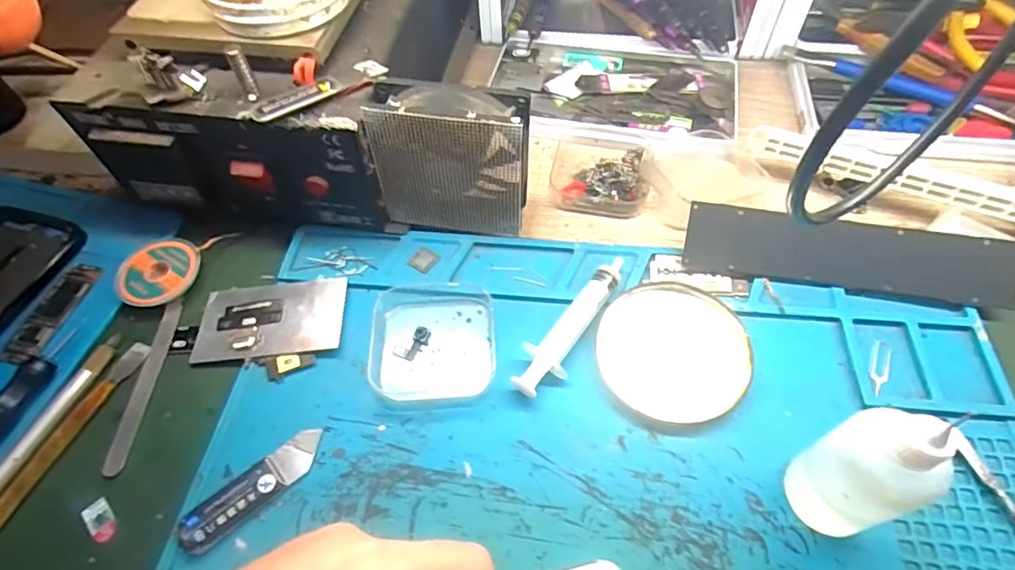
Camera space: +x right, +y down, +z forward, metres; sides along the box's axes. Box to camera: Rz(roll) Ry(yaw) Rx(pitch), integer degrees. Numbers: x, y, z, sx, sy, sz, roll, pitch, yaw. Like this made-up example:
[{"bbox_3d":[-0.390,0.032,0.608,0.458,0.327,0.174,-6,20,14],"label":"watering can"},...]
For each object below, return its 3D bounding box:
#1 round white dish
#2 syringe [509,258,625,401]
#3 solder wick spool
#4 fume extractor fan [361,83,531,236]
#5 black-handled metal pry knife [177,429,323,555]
[{"bbox_3d":[0.085,0.032,0.273,0.074,0.010,0.074,-1,56,2],"label":"round white dish"},{"bbox_3d":[0.034,0.019,0.279,0.021,0.014,0.091,30,62,20],"label":"syringe"},{"bbox_3d":[-0.199,-0.008,0.306,0.038,0.013,0.044,25,61,18],"label":"solder wick spool"},{"bbox_3d":[-0.030,-0.066,0.295,0.082,0.087,0.031,0,56,3],"label":"fume extractor fan"},{"bbox_3d":[-0.114,0.092,0.243,0.067,0.007,0.019,-37,62,-20],"label":"black-handled metal pry knife"}]

